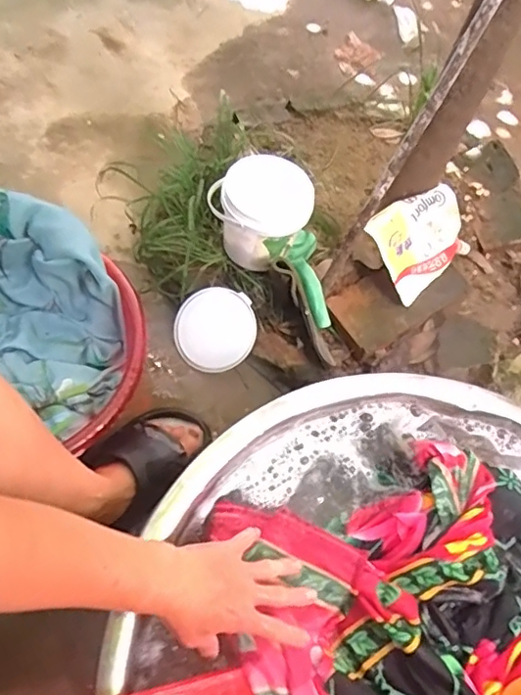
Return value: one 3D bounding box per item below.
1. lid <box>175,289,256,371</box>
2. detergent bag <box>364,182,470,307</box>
[{"bbox_3d":[-0.069,-0.025,0.834,0.117,0.020,0.123,1,95,6],"label":"lid"},{"bbox_3d":[0.251,-0.168,0.883,0.170,0.035,0.139,-36,115,-20],"label":"detergent bag"}]

